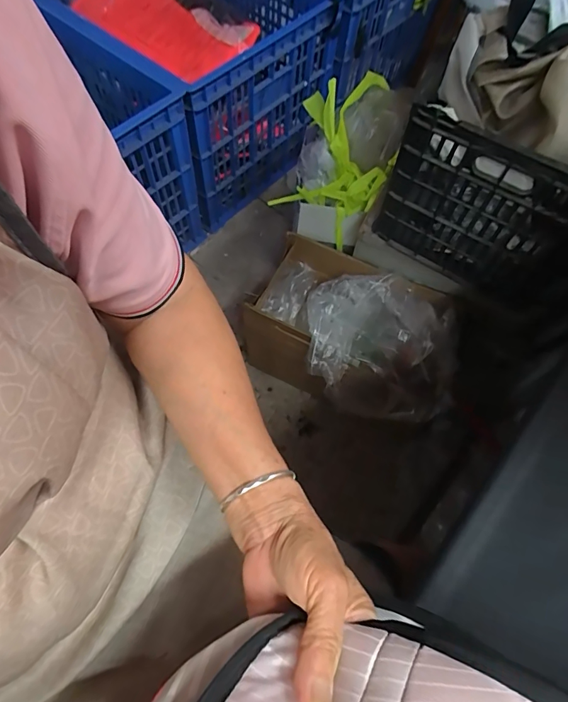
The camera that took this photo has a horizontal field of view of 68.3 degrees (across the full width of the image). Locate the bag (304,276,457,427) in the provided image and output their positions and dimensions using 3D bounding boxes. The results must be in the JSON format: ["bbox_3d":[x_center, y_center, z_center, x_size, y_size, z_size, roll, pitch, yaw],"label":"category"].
[{"bbox_3d":[0.196,-0.018,0.876,0.312,0.091,0.286,18,65,6],"label":"bag"}]

